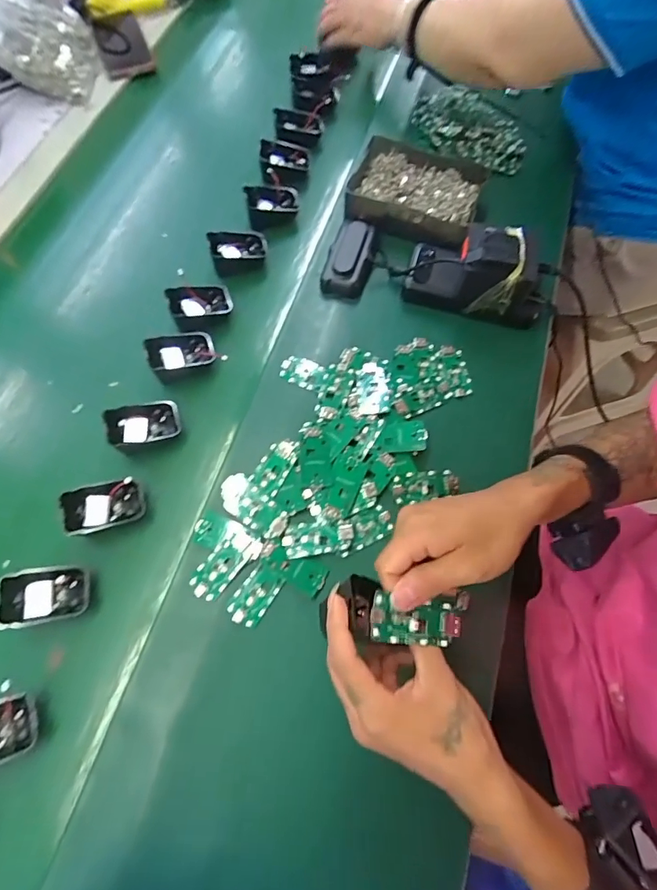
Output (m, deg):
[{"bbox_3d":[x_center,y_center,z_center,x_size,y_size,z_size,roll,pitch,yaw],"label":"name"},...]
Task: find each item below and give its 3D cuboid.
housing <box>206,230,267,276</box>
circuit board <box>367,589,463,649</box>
[{"bbox_3d":[-0.108,-0.238,0.561,0.068,0.029,0.040,-16,67,-8],"label":"housing"},{"bbox_3d":[0.062,0.122,0.324,0.063,0.009,0.030,9,66,-10],"label":"circuit board"}]

